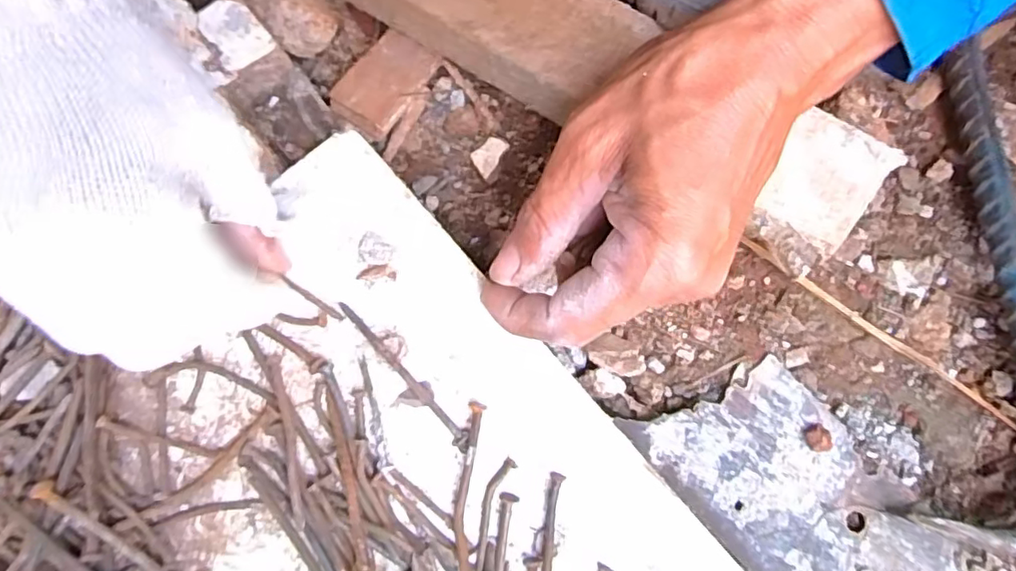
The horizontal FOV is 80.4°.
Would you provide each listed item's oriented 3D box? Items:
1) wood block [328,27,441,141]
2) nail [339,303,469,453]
[{"bbox_3d":[-0.067,-0.109,0.323,0.036,0.014,0.059,29,75,8],"label":"wood block"},{"bbox_3d":[-0.044,0.037,0.253,0.006,0.005,0.080,-42,78,-12],"label":"nail"}]

